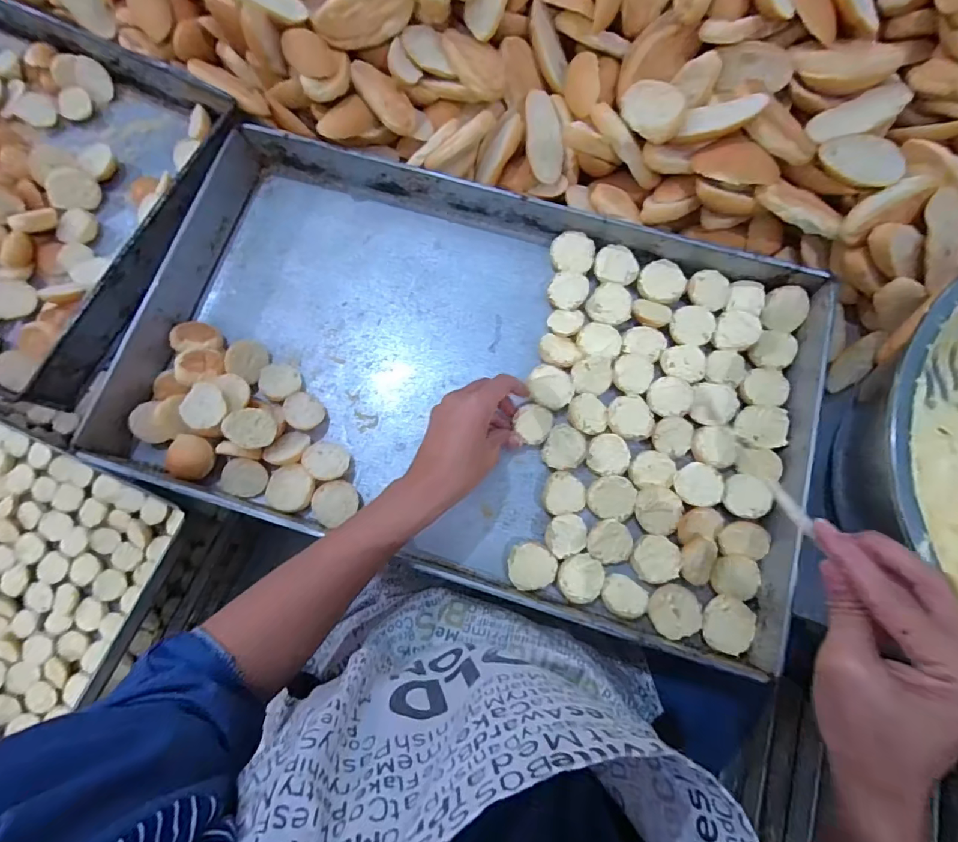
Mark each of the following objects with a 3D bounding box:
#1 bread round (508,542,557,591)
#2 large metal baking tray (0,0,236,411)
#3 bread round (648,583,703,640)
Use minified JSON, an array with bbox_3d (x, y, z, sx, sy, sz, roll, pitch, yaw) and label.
[{"bbox_3d":[0.048,0.131,0.426,0.042,0.017,0.040,0,77,1],"label":"bread round"},{"bbox_3d":[-0.582,-0.291,0.509,0.608,0.082,0.361,26,79,7],"label":"large metal baking tray"},{"bbox_3d":[0.171,0.166,0.412,0.044,0.012,0.043,0,77,1],"label":"bread round"}]

